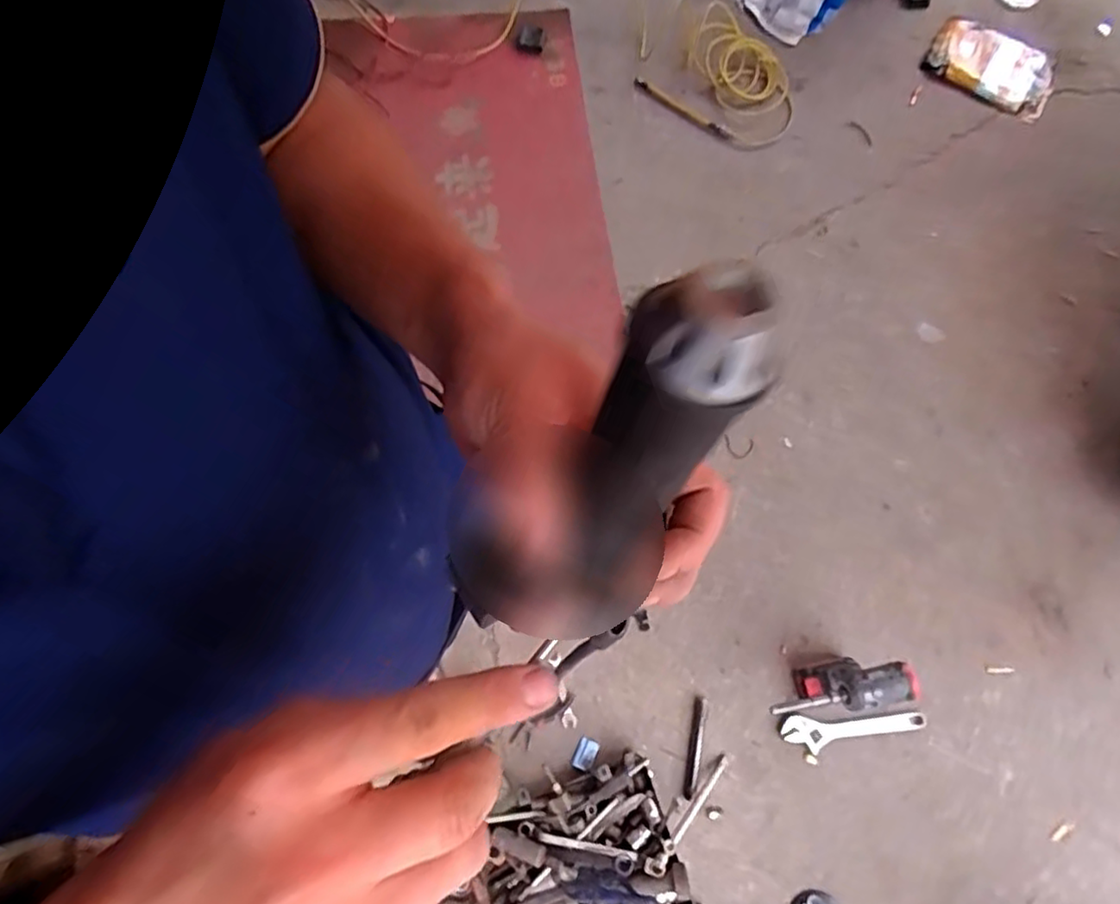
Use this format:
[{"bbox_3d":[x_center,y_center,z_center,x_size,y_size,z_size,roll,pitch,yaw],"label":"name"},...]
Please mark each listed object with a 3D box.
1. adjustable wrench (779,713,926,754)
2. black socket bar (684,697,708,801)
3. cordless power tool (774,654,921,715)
[{"bbox_3d":[0.575,0.547,1.270,0.279,0.012,0.065,-1,74,0],"label":"adjustable wrench"},{"bbox_3d":[0.268,0.580,1.277,0.024,0.020,0.182,11,75,3],"label":"black socket bar"},{"bbox_3d":[0.481,0.433,1.187,0.237,0.226,0.074,-11,75,-3],"label":"cordless power tool"}]

